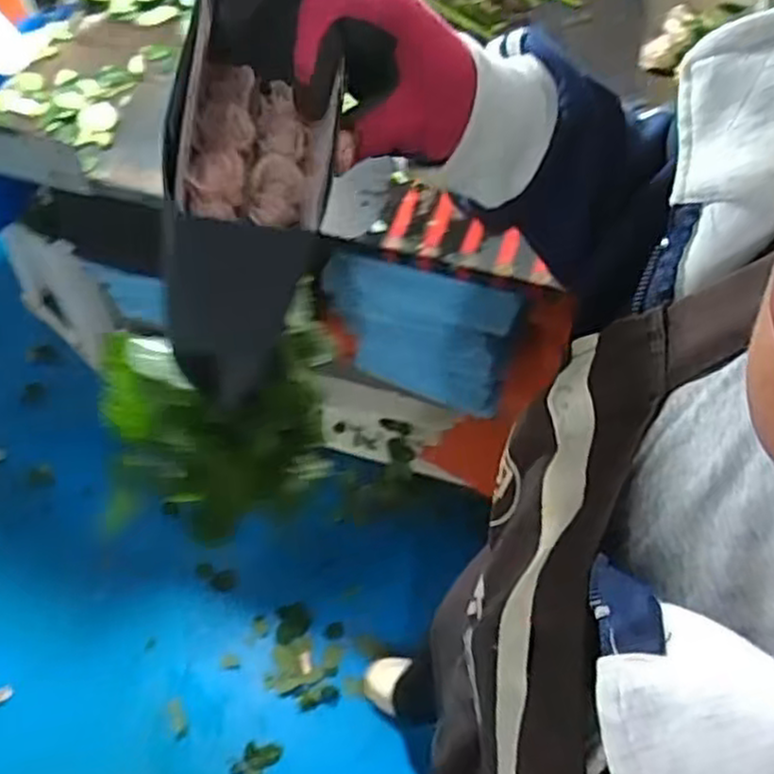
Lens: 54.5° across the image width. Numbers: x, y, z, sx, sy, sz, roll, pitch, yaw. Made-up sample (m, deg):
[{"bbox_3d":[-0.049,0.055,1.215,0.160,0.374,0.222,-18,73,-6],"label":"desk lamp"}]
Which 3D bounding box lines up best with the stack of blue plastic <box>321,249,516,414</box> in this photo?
[{"bbox_3d":[0.045,-0.102,1.252,0.309,0.444,0.058,21,69,12],"label":"stack of blue plastic"}]

